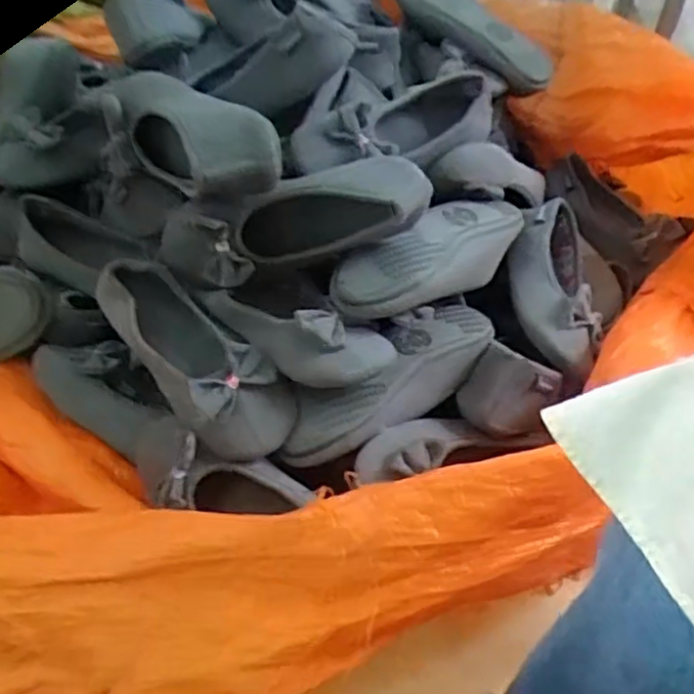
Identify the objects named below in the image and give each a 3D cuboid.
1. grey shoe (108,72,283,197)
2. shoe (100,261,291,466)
[{"bbox_3d":[-0.146,-0.193,0.641,0.081,0.076,0.217,-28,41,-27],"label":"grey shoe"},{"bbox_3d":[-0.140,0.011,0.644,0.082,0.101,0.216,-34,56,-30],"label":"shoe"}]

